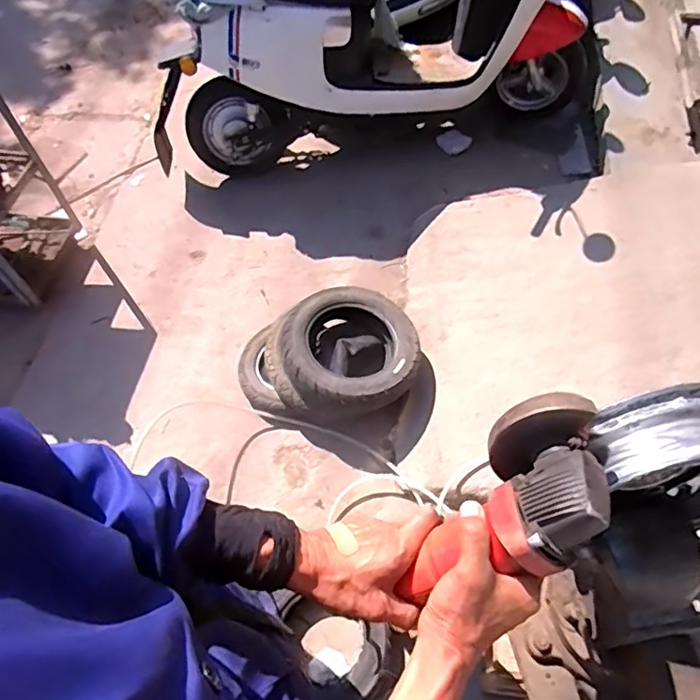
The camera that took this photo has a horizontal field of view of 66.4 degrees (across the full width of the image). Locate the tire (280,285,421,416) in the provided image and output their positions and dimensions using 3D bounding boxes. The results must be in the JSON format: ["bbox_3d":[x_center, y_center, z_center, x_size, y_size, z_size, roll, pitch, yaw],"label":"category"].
[{"bbox_3d":[0.004,-0.012,1.509,0.375,0.120,0.350,-2,59,3],"label":"tire"}]

